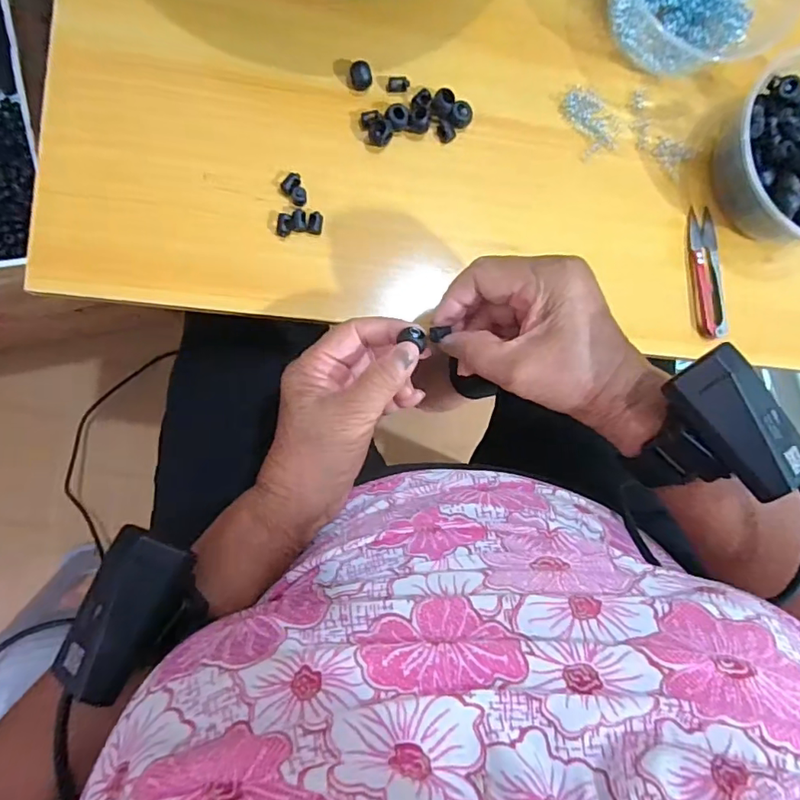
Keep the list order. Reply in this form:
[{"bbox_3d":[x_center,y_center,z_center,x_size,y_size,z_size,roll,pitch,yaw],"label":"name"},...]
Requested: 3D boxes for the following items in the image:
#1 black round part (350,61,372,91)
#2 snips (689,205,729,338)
[{"bbox_3d":[-0.028,-0.227,0.365,0.013,0.013,0.015,-24,93,-9],"label":"black round part"},{"bbox_3d":[0.240,-0.098,0.406,0.021,0.011,0.099,-6,90,-9],"label":"snips"}]

